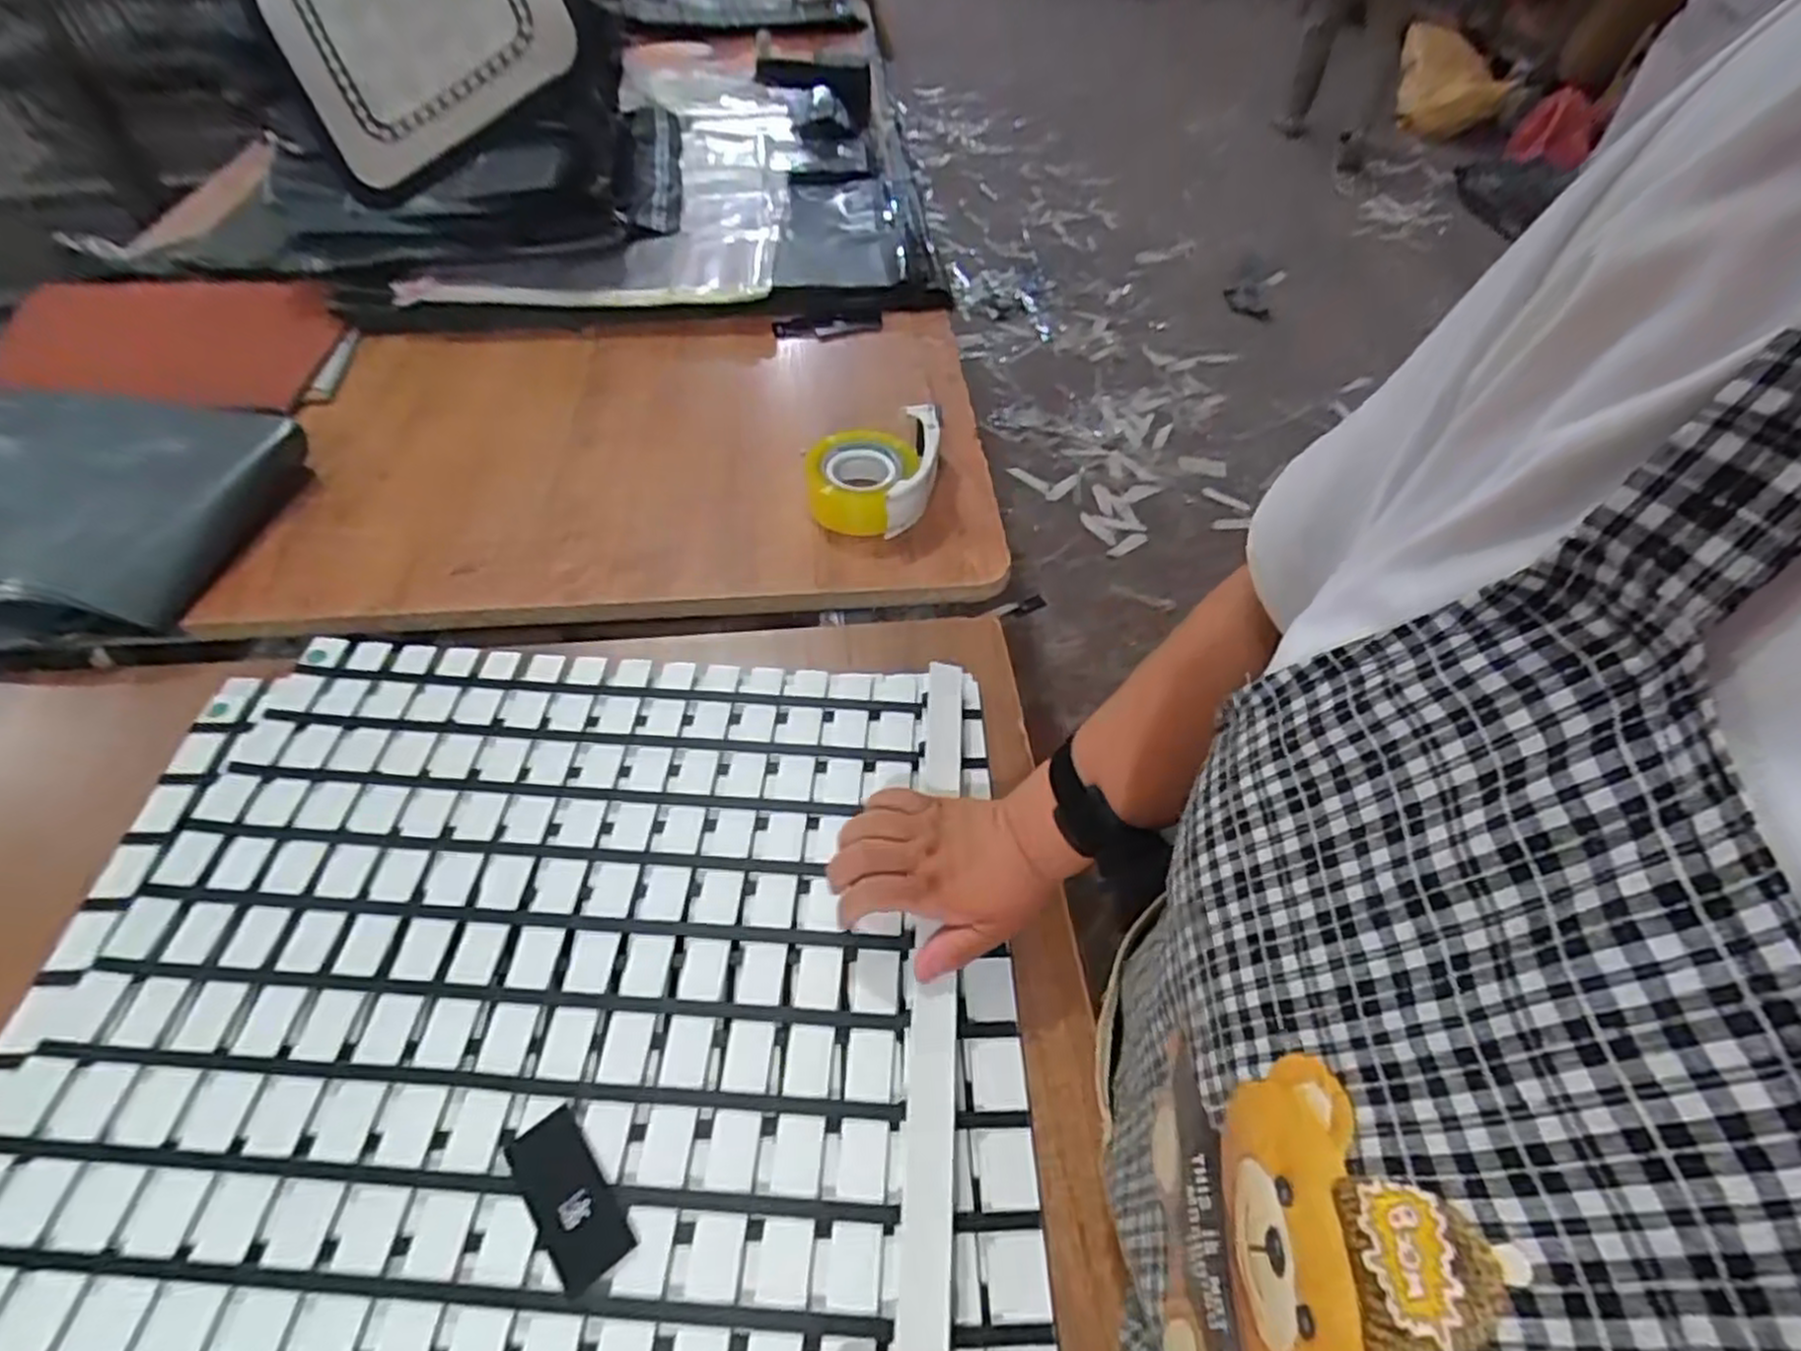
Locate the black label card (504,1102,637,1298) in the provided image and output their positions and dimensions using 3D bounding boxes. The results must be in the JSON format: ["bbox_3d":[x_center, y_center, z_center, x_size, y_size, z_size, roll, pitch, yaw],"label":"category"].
[{"bbox_3d":[-0.188,0.294,0.444,0.039,0.004,0.088,-33,58,-24],"label":"black label card"}]

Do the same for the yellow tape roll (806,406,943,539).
[{"bbox_3d":[-0.028,-0.213,0.823,0.139,0.068,0.137,5,51,3],"label":"yellow tape roll"}]

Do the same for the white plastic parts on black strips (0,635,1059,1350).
[{"bbox_3d":[-0.240,0.238,0.487,0.619,0.023,0.636,-2,51,-2],"label":"white plastic parts on black strips"}]

